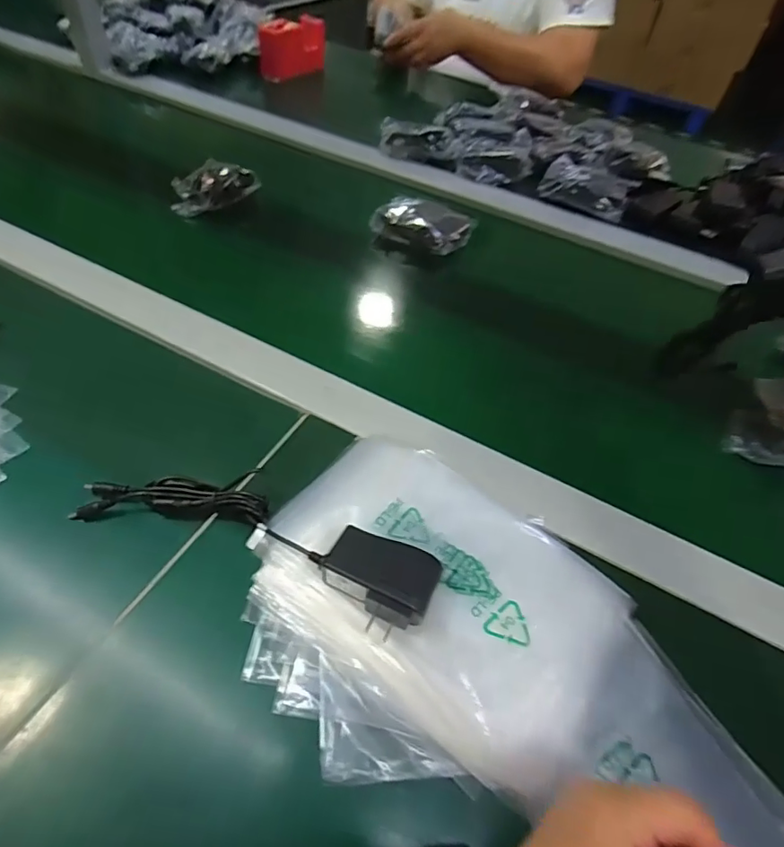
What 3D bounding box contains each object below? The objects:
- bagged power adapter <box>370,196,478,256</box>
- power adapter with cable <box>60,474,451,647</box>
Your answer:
[{"bbox_3d":[0.038,-0.252,0.665,0.123,0.038,0.047,21,52,11],"label":"bagged power adapter"},{"bbox_3d":[-0.098,0.078,0.384,0.268,0.053,0.075,20,52,11],"label":"power adapter with cable"}]

